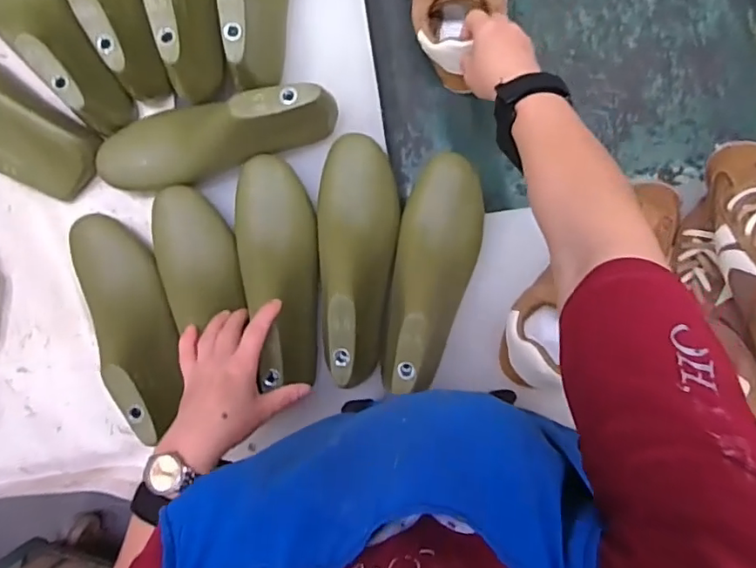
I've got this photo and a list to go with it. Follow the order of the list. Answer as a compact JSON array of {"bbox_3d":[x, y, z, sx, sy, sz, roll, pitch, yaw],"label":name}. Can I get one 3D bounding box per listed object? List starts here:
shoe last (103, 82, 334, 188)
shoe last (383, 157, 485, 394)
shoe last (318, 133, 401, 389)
[{"bbox_3d":[-0.168,-0.151,0.563,0.251,0.088,0.072,-12,89,4],"label":"shoe last"},{"bbox_3d":[0.055,-0.011,0.539,0.080,0.074,0.230,10,91,4],"label":"shoe last"},{"bbox_3d":[-0.024,-0.023,0.557,0.081,0.082,0.247,1,78,4],"label":"shoe last"}]

